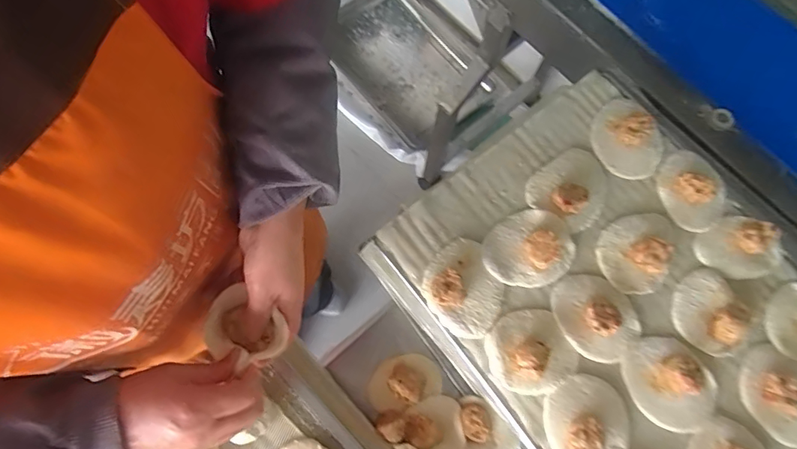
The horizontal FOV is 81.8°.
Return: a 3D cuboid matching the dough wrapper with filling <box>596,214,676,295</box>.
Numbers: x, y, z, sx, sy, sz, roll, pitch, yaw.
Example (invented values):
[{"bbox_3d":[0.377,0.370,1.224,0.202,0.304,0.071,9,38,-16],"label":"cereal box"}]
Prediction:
[{"bbox_3d":[0.290,0.031,0.539,0.098,0.033,0.089,-12,75,-4],"label":"dough wrapper with filling"}]

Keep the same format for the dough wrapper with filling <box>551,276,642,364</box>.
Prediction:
[{"bbox_3d":[0.226,0.101,0.517,0.083,0.028,0.099,-34,78,-10],"label":"dough wrapper with filling"}]

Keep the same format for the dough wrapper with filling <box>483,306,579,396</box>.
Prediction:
[{"bbox_3d":[0.147,0.139,0.503,0.090,0.037,0.089,0,75,-1],"label":"dough wrapper with filling"}]

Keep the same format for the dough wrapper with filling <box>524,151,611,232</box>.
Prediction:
[{"bbox_3d":[0.215,-0.050,0.562,0.090,0.033,0.099,36,77,8],"label":"dough wrapper with filling"}]

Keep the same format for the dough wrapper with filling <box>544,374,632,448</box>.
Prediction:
[{"bbox_3d":[0.206,0.214,0.485,0.087,0.028,0.100,-13,75,-5],"label":"dough wrapper with filling"}]

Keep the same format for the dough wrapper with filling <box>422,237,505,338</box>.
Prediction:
[{"bbox_3d":[0.078,0.070,0.525,0.094,0.032,0.096,0,75,-1],"label":"dough wrapper with filling"}]

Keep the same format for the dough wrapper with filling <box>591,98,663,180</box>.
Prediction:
[{"bbox_3d":[0.294,-0.113,0.585,0.092,0.037,0.109,-22,76,-7],"label":"dough wrapper with filling"}]

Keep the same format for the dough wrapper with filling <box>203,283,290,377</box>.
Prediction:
[{"bbox_3d":[-0.144,0.098,0.425,0.077,0.020,0.059,37,74,10],"label":"dough wrapper with filling"}]

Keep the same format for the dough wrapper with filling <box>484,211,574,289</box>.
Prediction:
[{"bbox_3d":[0.155,0.025,0.537,0.107,0.032,0.088,-15,75,-5],"label":"dough wrapper with filling"}]

